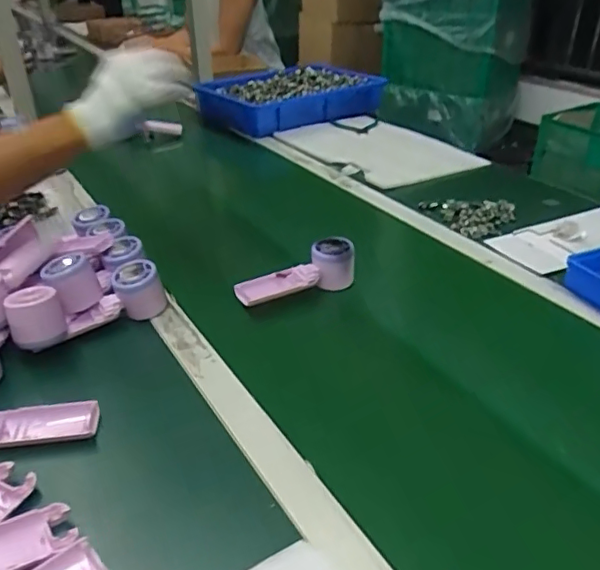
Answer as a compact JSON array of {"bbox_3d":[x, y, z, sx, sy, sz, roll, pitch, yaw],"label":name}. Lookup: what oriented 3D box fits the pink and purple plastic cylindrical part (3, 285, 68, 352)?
[{"bbox_3d":[-0.297,0.038,0.640,0.057,0.060,0.050,-16,35,-23],"label":"pink and purple plastic cylindrical part"}]

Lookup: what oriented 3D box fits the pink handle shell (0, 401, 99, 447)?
[{"bbox_3d":[-0.250,0.132,0.543,0.107,0.012,0.041,-4,31,-7],"label":"pink handle shell"}]

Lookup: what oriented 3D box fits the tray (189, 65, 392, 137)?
[{"bbox_3d":[-0.020,-0.483,1.491,0.488,0.117,0.261,-16,35,-23],"label":"tray"}]

